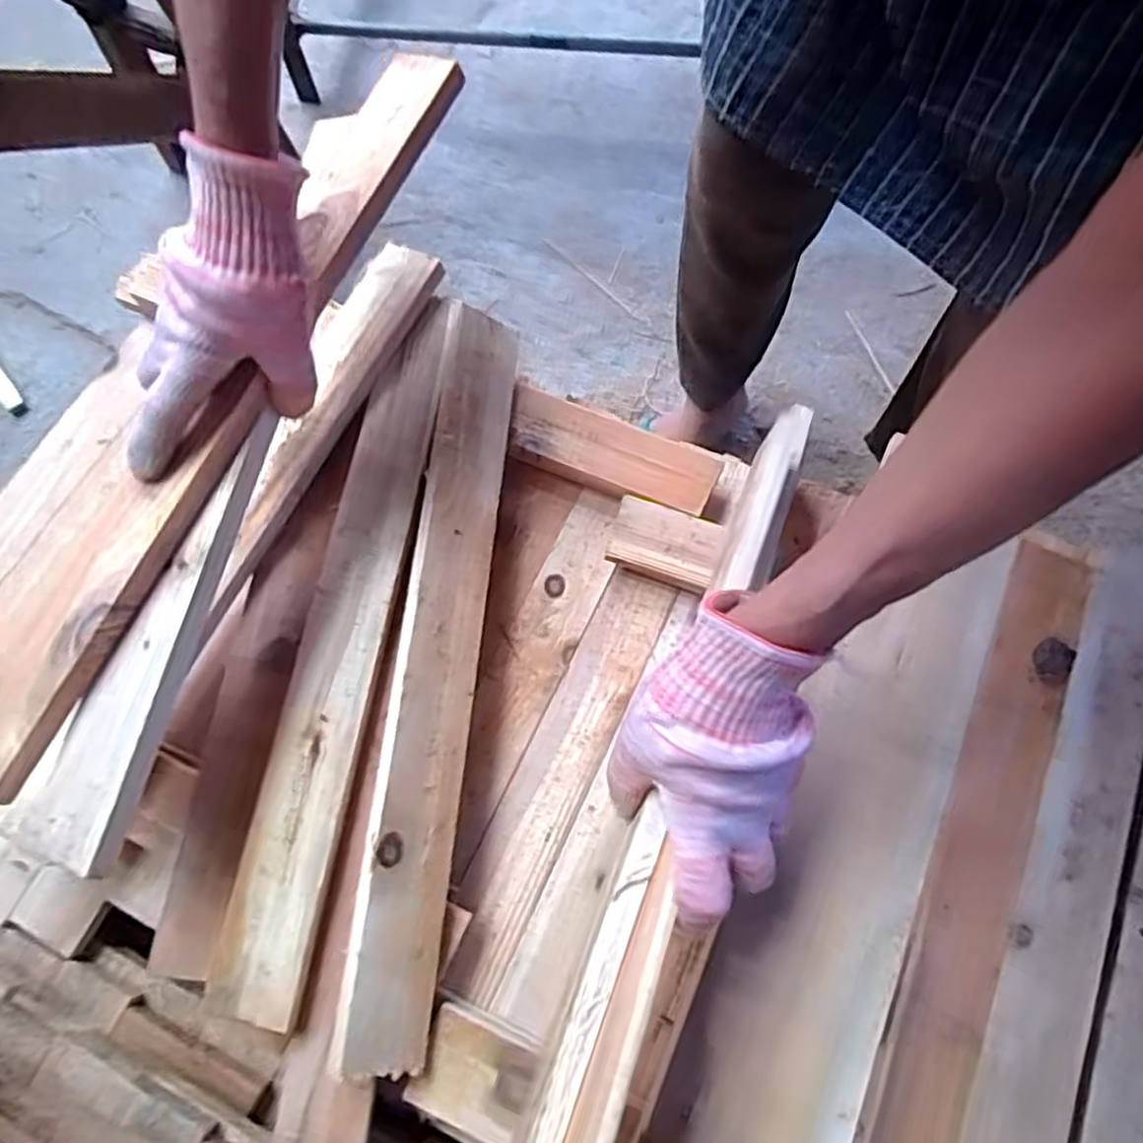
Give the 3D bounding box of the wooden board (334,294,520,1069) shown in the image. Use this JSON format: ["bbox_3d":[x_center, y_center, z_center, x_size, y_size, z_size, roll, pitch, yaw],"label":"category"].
[{"bbox_3d":[-0.089,0.043,0.486,0.056,0.017,0.497,18,68,-33],"label":"wooden board"}]

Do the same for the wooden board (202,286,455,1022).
[{"bbox_3d":[-0.151,0.028,0.488,0.055,0.023,0.479,7,70,4],"label":"wooden board"}]

